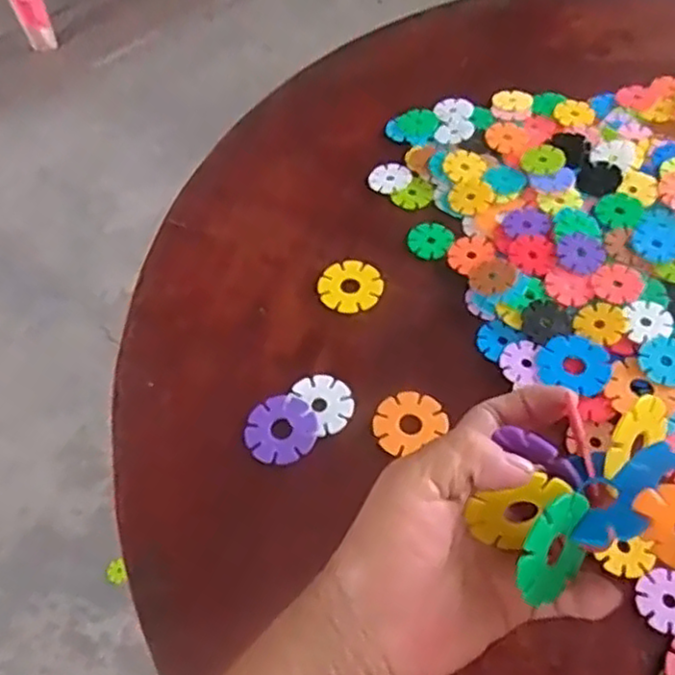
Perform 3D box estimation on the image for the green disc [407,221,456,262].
[{"bbox_3d":[0.066,-0.071,0.493,0.032,0.004,0.033,-2,56,3],"label":"green disc"}]

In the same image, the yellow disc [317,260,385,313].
[{"bbox_3d":[0.009,-0.037,0.474,0.043,0.004,0.041,-2,56,3],"label":"yellow disc"}]

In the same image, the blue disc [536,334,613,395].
[{"bbox_3d":[0.146,0.016,0.425,0.043,0.005,0.039,26,62,20],"label":"blue disc"}]

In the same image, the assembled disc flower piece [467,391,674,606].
[{"bbox_3d":[0.100,0.057,0.261,0.083,0.048,0.063,-8,61,-4],"label":"assembled disc flower piece"}]

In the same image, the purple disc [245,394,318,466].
[{"bbox_3d":[-0.034,0.055,0.418,0.042,0.004,0.044,-2,56,3],"label":"purple disc"}]

